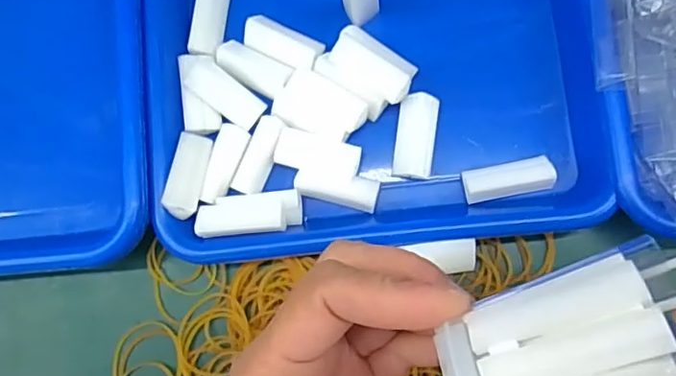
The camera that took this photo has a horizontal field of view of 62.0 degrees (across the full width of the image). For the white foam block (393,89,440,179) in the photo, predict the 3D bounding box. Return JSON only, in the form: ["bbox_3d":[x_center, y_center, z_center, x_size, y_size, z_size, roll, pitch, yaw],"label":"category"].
[{"bbox_3d":[0.043,-0.028,0.309,0.021,0.009,0.046,8,81,8],"label":"white foam block"}]

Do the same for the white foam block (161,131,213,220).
[{"bbox_3d":[-0.081,-0.008,0.306,0.017,0.011,0.049,3,62,6],"label":"white foam block"}]

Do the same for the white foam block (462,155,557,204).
[{"bbox_3d":[0.090,-0.004,0.299,0.044,0.016,0.018,-11,79,5],"label":"white foam block"}]

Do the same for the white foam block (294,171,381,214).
[{"bbox_3d":[0.000,0.000,0.306,0.044,0.011,0.017,13,82,9],"label":"white foam block"}]

